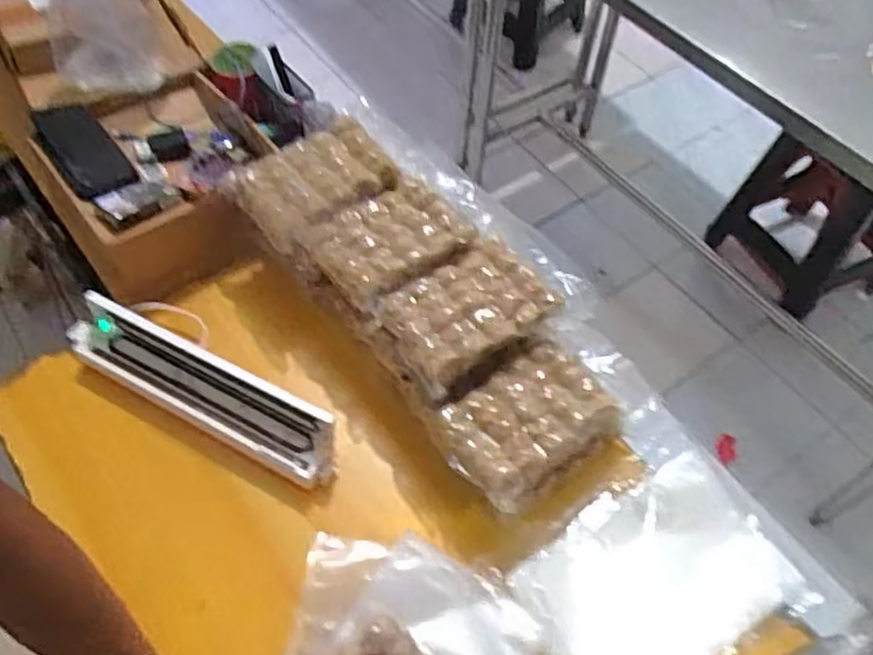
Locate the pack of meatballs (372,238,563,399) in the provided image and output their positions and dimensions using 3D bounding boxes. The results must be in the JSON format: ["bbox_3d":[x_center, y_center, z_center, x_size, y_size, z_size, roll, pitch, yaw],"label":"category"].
[{"bbox_3d":[0.033,-0.022,0.818,0.187,0.033,0.132,-32,63,-22],"label":"pack of meatballs"}]

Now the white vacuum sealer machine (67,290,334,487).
[{"bbox_3d":[-0.280,0.067,0.846,0.371,0.068,0.071,25,58,14],"label":"white vacuum sealer machine"}]

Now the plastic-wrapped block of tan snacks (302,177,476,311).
[{"bbox_3d":[-0.056,-0.109,0.867,0.179,0.030,0.123,-34,63,-23],"label":"plastic-wrapped block of tan snacks"}]

